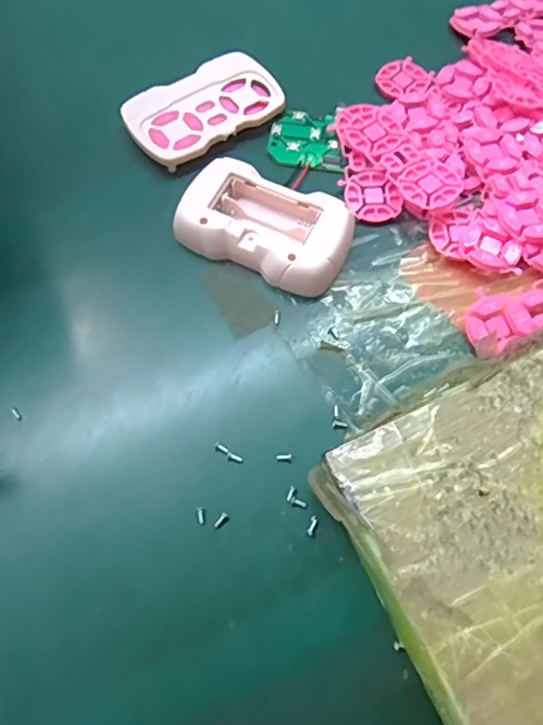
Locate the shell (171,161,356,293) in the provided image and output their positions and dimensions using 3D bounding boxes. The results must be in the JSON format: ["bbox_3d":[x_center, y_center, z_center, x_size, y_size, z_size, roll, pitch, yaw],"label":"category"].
[{"bbox_3d":[-0.003,-0.070,0.281,0.085,0.017,0.051,23,68,8],"label":"shell"}]

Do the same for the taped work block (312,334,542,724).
[{"bbox_3d":[0.132,0.049,0.225,0.205,0.026,0.120,-27,70,-13],"label":"taped work block"}]

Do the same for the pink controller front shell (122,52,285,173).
[{"bbox_3d":[-0.038,-0.145,0.317,0.087,0.011,0.052,-34,71,-15],"label":"pink controller front shell"}]

